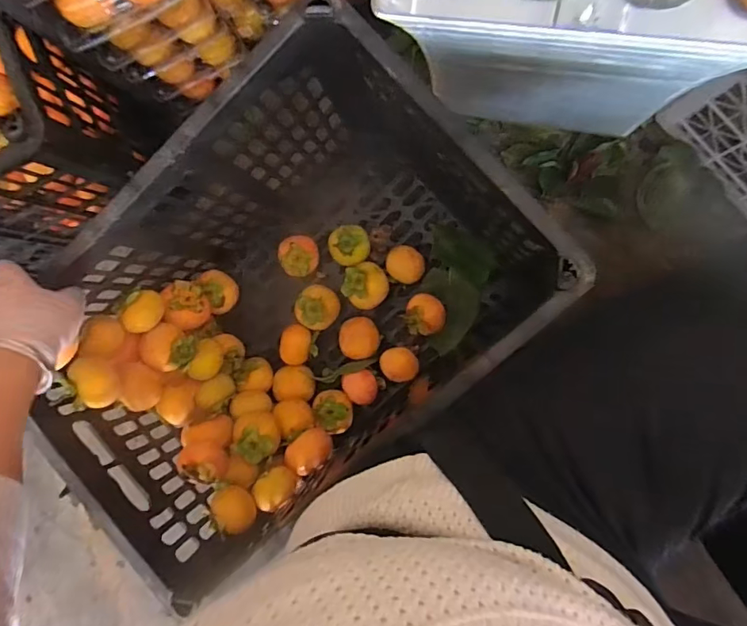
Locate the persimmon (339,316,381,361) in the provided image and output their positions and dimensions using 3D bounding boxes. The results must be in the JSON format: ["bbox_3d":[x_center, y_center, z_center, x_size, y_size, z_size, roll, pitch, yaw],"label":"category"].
[{"bbox_3d":[-0.018,0.035,0.677,0.054,0.034,0.056,0,91,8],"label":"persimmon"}]

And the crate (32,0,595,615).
[{"bbox_3d":[-0.086,-0.010,0.572,0.494,0.292,0.335,-41,86,7],"label":"crate"}]

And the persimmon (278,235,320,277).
[{"bbox_3d":[-0.103,-0.079,0.689,0.052,0.064,0.053,0,91,8],"label":"persimmon"}]

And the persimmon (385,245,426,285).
[{"bbox_3d":[0.045,-0.066,0.666,0.047,0.035,0.052,-41,86,7],"label":"persimmon"}]

